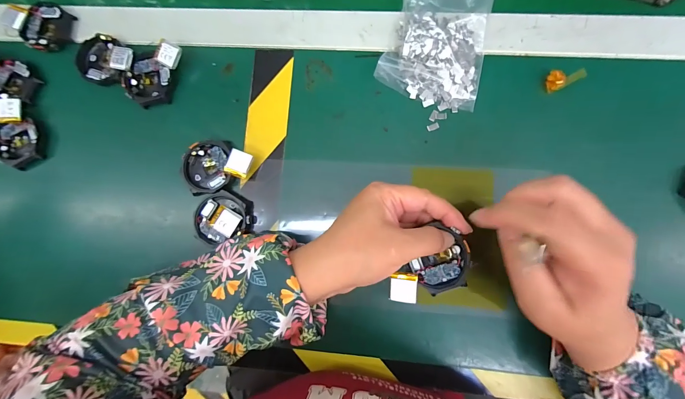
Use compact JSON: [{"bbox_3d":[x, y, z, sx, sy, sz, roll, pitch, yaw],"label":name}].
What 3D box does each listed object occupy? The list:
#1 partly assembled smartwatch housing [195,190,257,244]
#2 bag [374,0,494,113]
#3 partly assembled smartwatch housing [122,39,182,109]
[{"bbox_3d":[-0.110,0.016,0.277,0.051,0.016,0.045,-17,83,2],"label":"partly assembled smartwatch housing"},{"bbox_3d":[0.090,-0.158,0.269,0.092,0.043,0.136,15,85,5],"label":"bag"},{"bbox_3d":[-0.187,-0.124,0.296,0.045,0.019,0.064,27,87,6],"label":"partly assembled smartwatch housing"}]

